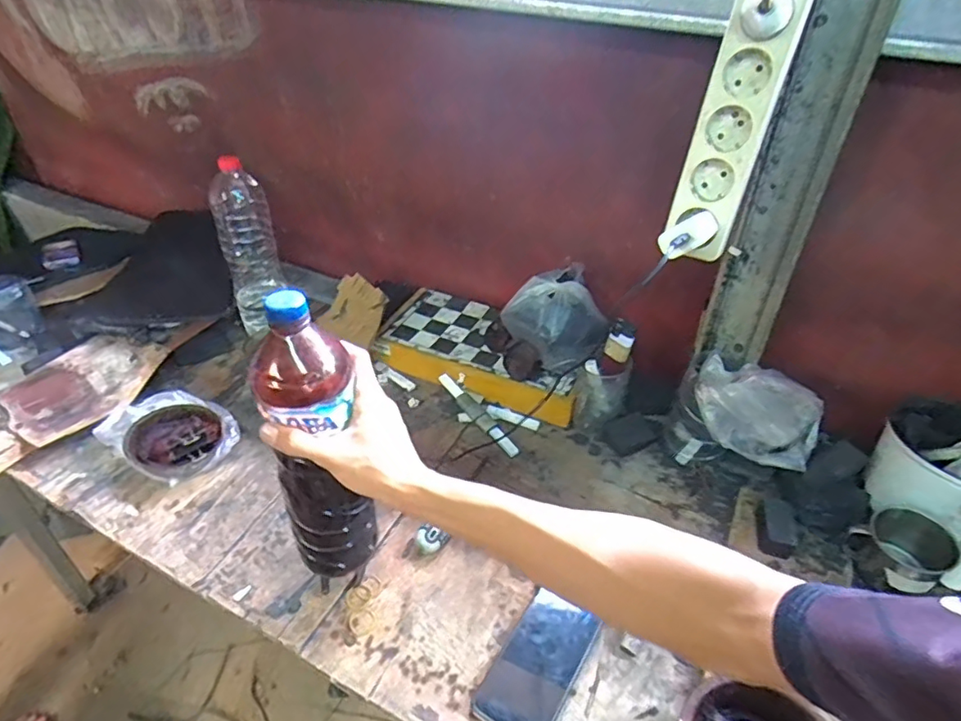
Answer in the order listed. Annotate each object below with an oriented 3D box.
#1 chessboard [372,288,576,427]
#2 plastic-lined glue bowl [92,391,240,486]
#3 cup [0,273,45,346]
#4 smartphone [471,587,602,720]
[{"bbox_3d":[0.007,-0.014,0.970,0.356,0.052,0.195,16,43,17],"label":"chessboard"},{"bbox_3d":[-0.442,0.101,0.810,0.152,0.049,0.140,26,47,26],"label":"plastic-lined glue bowl"},{"bbox_3d":[-0.813,-0.080,0.967,0.076,0.101,0.099,33,50,31],"label":"cup"},{"bbox_3d":[0.062,0.324,0.604,0.080,0.009,0.151,24,46,24],"label":"smartphone"}]

